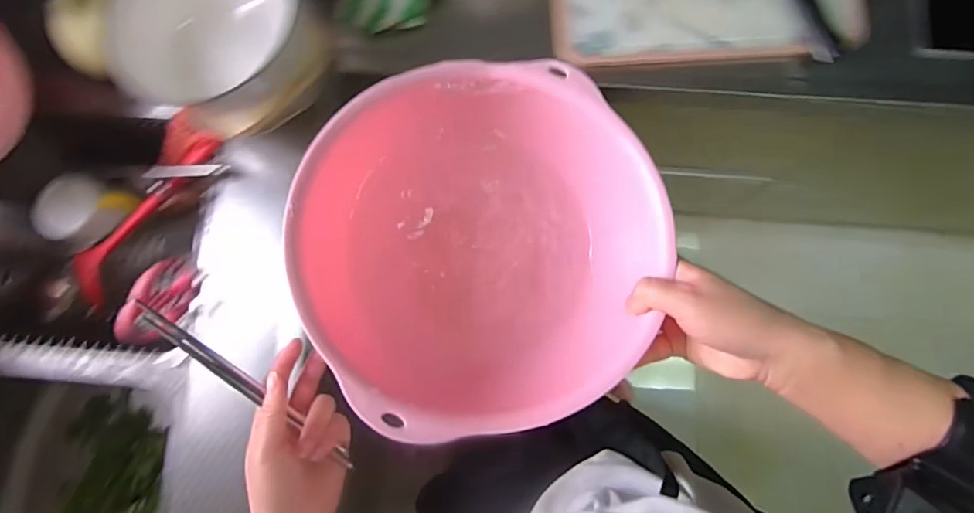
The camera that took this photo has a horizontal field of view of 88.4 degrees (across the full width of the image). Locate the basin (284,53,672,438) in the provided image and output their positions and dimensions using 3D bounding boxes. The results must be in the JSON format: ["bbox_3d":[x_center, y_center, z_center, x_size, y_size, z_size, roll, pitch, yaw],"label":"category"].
[{"bbox_3d":[0.000,-0.016,0.372,0.242,0.126,0.230,0,81,2],"label":"basin"}]

